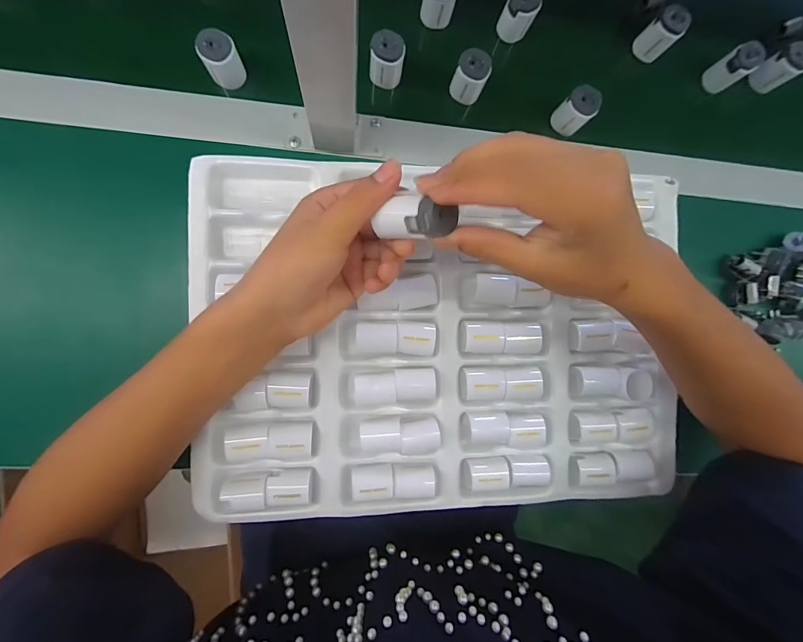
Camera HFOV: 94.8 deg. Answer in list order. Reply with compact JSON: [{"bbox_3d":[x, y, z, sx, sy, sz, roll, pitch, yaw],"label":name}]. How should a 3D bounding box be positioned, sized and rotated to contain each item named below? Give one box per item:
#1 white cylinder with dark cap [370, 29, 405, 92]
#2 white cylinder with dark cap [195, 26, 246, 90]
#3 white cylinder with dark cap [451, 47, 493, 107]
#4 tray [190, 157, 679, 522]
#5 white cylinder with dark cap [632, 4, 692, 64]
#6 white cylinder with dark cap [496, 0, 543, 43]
[{"bbox_3d":[-0.013,-0.240,0.340,0.033,0.039,0.024,7,88,-6],"label":"white cylinder with dark cap"},{"bbox_3d":[-0.158,-0.229,0.325,0.030,0.042,0.024,-26,92,-6],"label":"white cylinder with dark cap"},{"bbox_3d":[0.065,-0.230,0.349,0.030,0.038,0.025,22,86,-6],"label":"white cylinder with dark cap"},{"bbox_3d":[0.042,0.017,0.345,0.435,0.050,0.305,1,89,-7],"label":"tray"},{"bbox_3d":[0.265,-0.292,0.376,0.024,0.042,0.031,-41,93,-6],"label":"white cylinder with dark cap"},{"bbox_3d":[0.114,-0.300,0.359,0.030,0.042,0.025,27,86,-5],"label":"white cylinder with dark cap"}]

